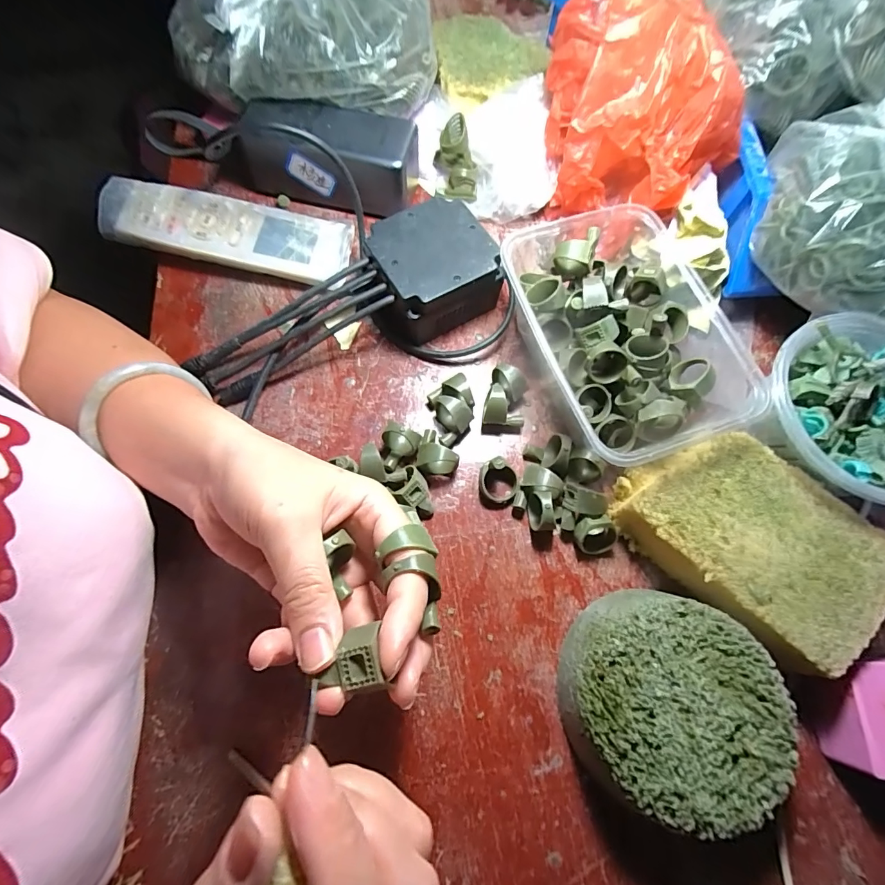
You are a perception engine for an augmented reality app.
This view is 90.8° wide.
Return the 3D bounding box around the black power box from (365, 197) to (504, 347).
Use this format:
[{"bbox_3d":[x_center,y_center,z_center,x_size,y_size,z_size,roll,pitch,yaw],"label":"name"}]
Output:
[{"bbox_3d":[-0.010,-0.119,0.316,0.087,0.051,0.079,-29,73,-11],"label":"black power box"}]

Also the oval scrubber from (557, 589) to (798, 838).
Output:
[{"bbox_3d":[0.117,0.134,0.232,0.100,0.044,0.100,-6,70,-3],"label":"oval scrubber"}]

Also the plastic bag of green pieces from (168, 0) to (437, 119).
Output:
[{"bbox_3d":[-0.108,-0.306,0.319,0.203,0.070,0.084,11,70,3],"label":"plastic bag of green pieces"}]

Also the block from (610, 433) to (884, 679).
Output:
[{"bbox_3d":[0.176,0.056,0.262,0.135,0.044,0.094,42,74,13],"label":"block"}]

